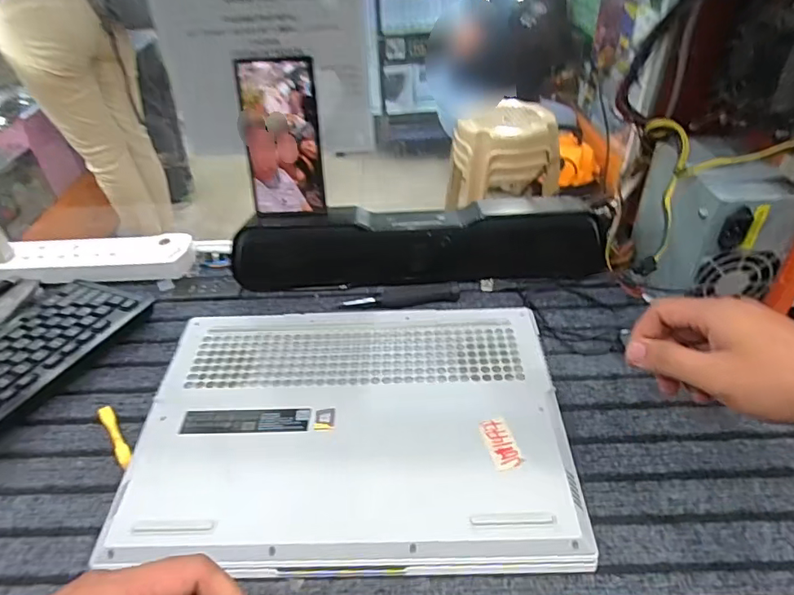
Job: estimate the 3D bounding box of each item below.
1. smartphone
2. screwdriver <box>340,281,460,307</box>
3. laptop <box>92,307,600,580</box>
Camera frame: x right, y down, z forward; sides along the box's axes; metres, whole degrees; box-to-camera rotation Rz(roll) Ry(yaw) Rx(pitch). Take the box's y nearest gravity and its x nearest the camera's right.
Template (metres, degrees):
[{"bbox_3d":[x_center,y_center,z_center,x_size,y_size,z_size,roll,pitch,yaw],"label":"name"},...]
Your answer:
[{"bbox_3d":[-0.125,-0.174,0.579,0.080,0.162,0.011,-2,22,0],"label":"smartphone"},{"bbox_3d":[0.006,0.000,0.593,0.127,0.017,0.029,-7,39,-6],"label":"screwdriver"},{"bbox_3d":[-0.037,0.105,0.459,0.348,0.032,0.253,-2,39,1],"label":"laptop"}]

